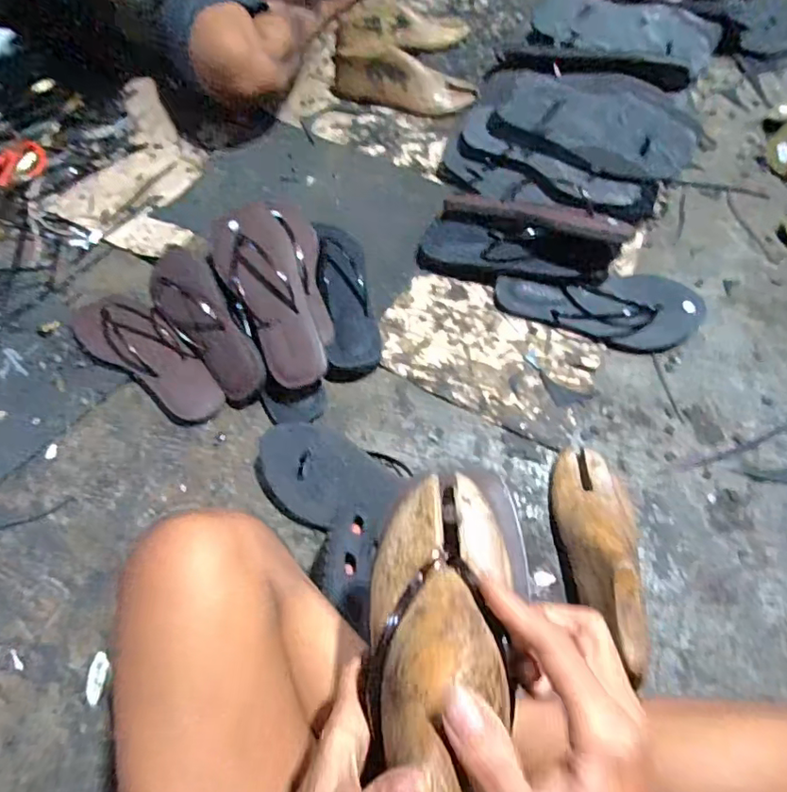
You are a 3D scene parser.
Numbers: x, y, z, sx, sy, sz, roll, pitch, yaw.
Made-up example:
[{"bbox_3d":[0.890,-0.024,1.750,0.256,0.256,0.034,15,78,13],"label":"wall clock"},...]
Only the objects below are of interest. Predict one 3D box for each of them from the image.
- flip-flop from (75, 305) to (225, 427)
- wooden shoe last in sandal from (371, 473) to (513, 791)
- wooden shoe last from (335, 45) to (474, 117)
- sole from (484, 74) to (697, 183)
[{"bbox_3d":[-0.325,-0.062,0.723,0.271,0.041,0.093,32,68,18],"label":"flip-flop"},{"bbox_3d":[0.026,0.147,0.271,0.072,0.068,0.226,-2,49,2],"label":"wooden shoe last in sandal"},{"bbox_3d":[0.016,-0.526,0.926,0.240,0.072,0.065,12,64,9],"label":"wooden shoe last"},{"bbox_3d":[0.259,-0.352,0.727,0.257,0.094,0.015,26,34,13],"label":"sole"}]

